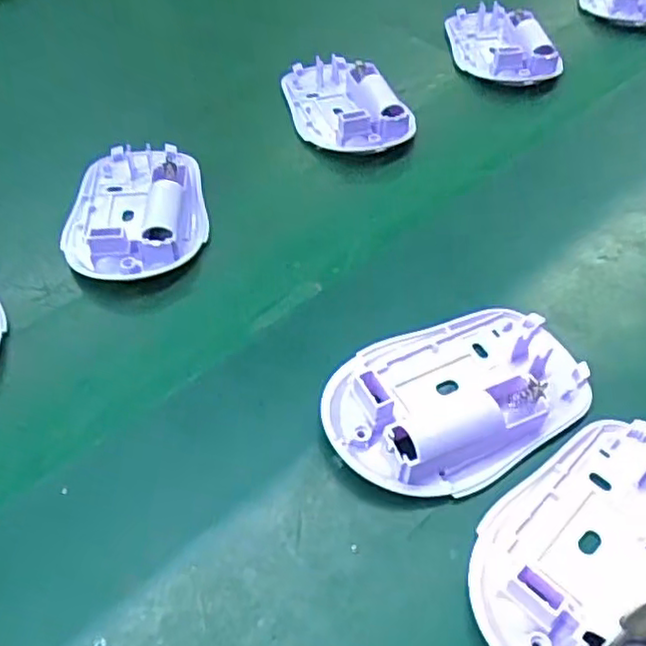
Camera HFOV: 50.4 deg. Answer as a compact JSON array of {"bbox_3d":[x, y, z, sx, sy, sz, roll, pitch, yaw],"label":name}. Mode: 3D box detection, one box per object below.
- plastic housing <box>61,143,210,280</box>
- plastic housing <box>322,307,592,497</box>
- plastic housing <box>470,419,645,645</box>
[{"bbox_3d":[-0.084,-0.054,0.307,0.060,0.020,0.086,-5,51,-7],"label":"plastic housing"},{"bbox_3d":[0.047,0.023,0.237,0.094,0.016,0.061,-17,53,-16],"label":"plastic housing"},{"bbox_3d":[0.083,0.065,0.204,0.060,0.013,0.093,26,52,20],"label":"plastic housing"}]

